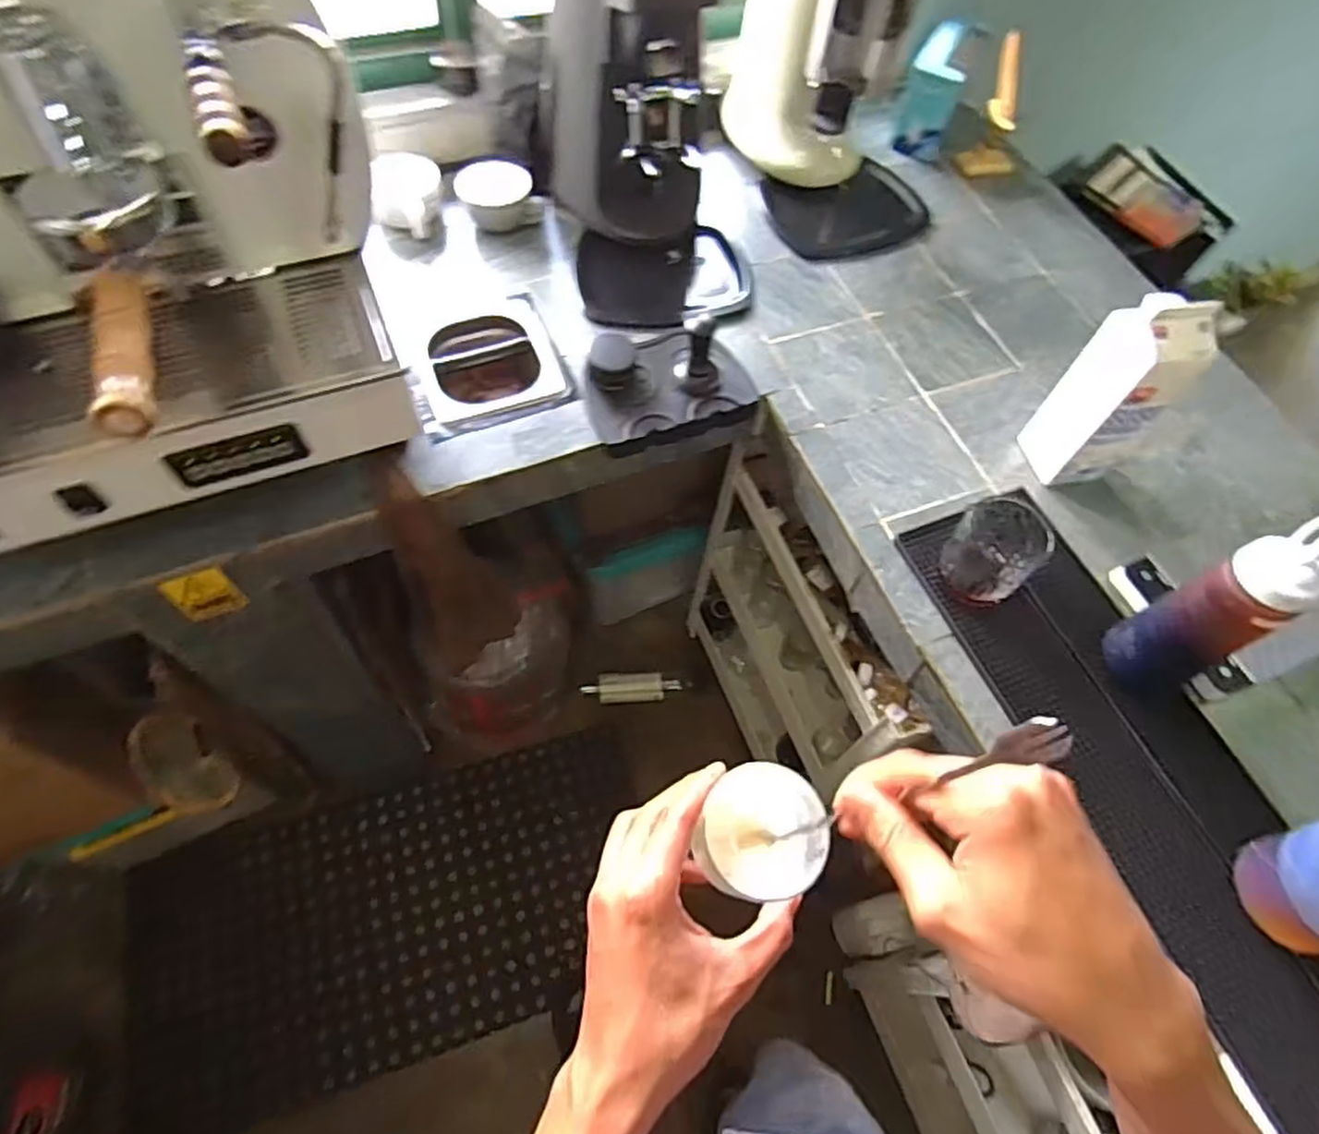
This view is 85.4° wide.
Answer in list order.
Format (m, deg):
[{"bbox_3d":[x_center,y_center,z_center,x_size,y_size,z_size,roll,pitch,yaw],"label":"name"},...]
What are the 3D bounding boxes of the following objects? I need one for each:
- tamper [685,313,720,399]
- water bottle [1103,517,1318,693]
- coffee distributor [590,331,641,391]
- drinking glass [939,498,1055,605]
[{"bbox_3d":[0.053,-0.258,0.865,0.042,0.084,0.054,1,61,-3],"label":"tamper"},{"bbox_3d":[0.501,0.040,0.637,0.087,0.207,0.074,-21,65,-15],"label":"water bottle"},{"bbox_3d":[-0.057,-0.259,0.892,0.063,0.052,0.073,1,61,-3],"label":"coffee distributor"},{"bbox_3d":[0.347,-0.014,0.749,0.087,0.083,0.081,2,61,-3],"label":"drinking glass"}]

